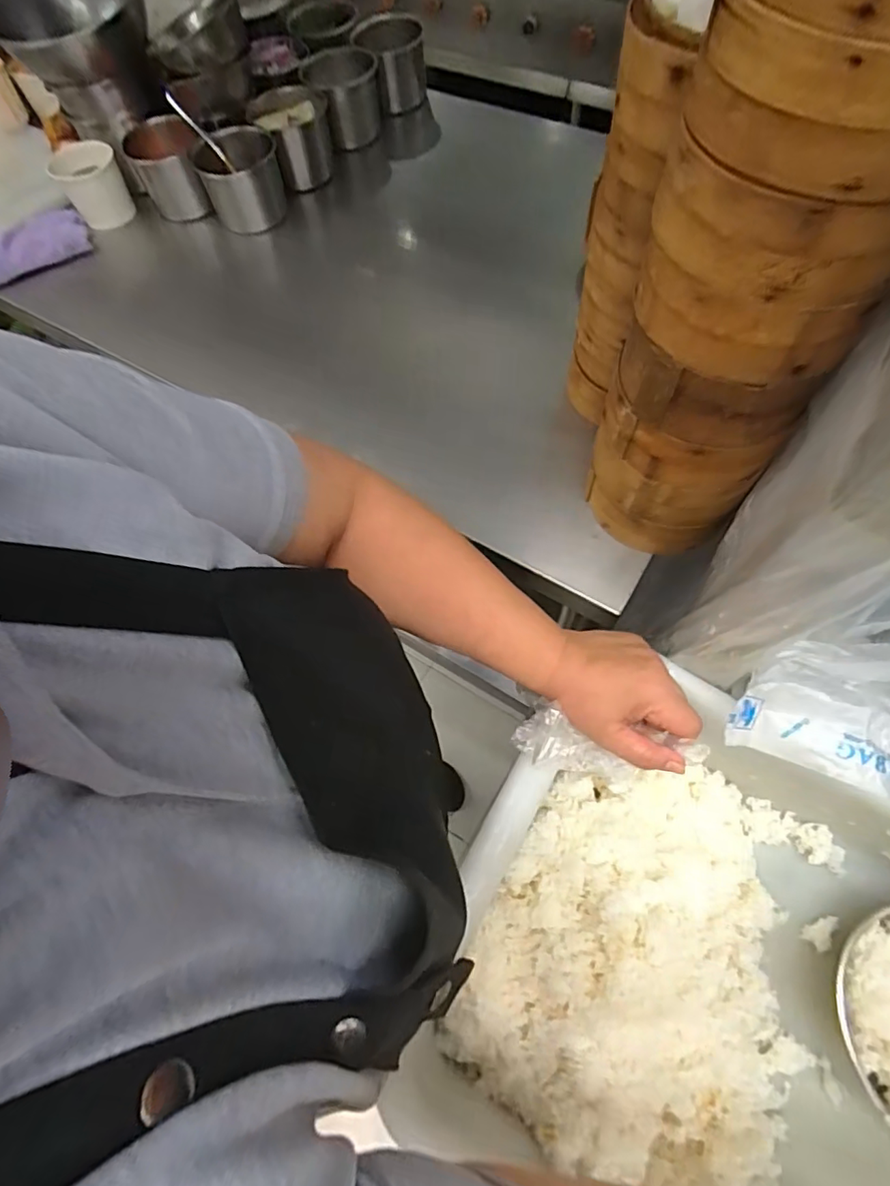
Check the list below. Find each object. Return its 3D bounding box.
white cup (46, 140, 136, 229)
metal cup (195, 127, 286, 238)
[{"bbox_3d":[-0.531,-0.619,0.821,0.087,0.082,0.083,-1,64,3],"label":"white cup"},{"bbox_3d":[-0.296,-0.601,0.794,0.113,0.086,0.113,-1,64,3],"label":"metal cup"}]

